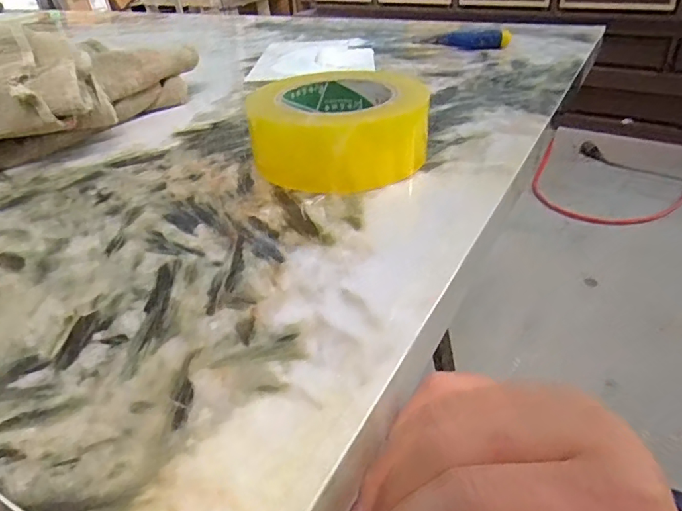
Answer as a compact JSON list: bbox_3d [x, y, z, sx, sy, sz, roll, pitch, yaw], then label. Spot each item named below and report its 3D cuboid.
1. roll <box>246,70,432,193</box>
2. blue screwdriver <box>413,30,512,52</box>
[{"bbox_3d":[0.001,-0.086,0.335,0.110,0.047,0.110,-3,34,2],"label":"roll"},{"bbox_3d":[0.145,-0.253,0.589,0.109,0.022,0.027,-2,34,4],"label":"blue screwdriver"}]

